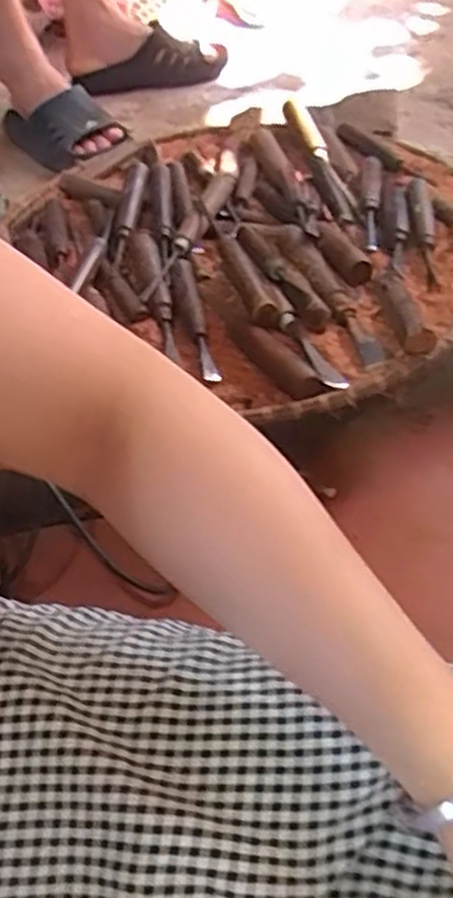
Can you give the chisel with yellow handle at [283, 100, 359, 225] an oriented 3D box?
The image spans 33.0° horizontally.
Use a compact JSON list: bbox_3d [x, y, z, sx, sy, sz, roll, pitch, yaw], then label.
[{"bbox_3d":[0.104,-0.320,0.841,0.025,0.019,0.230,-12,50,-3],"label":"chisel with yellow handle"}]

